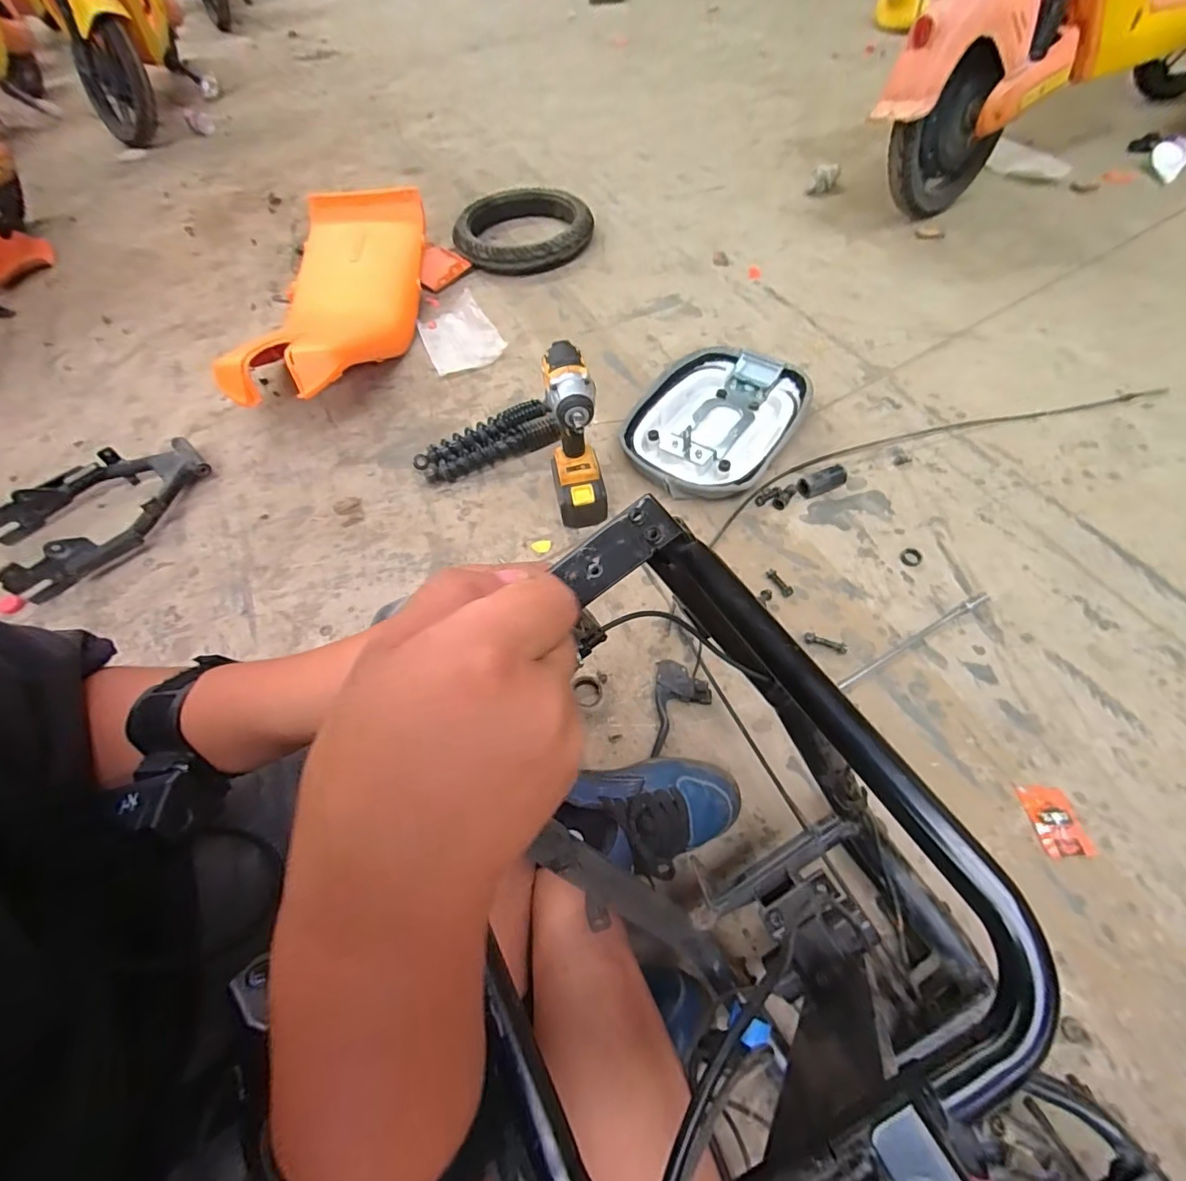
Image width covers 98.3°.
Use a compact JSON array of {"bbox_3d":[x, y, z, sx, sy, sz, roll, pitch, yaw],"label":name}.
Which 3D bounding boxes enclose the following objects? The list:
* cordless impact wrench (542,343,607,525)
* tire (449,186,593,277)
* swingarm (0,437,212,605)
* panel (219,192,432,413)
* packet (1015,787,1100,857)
[{"bbox_3d":[-0.028,-0.215,0.786,0.071,0.269,0.133,-10,60,-1],"label":"cordless impact wrench"},{"bbox_3d":[-0.182,-0.983,1.386,0.359,0.082,0.349,-2,60,3],"label":"tire"},{"bbox_3d":[-0.855,-0.150,0.902,0.248,0.084,0.334,37,69,22],"label":"swingarm"},{"bbox_3d":[-0.583,-0.619,1.130,0.337,0.162,0.661,0,60,4],"label":"panel"},{"bbox_3d":[0.533,0.266,0.592,0.047,0.010,0.075,-7,60,0],"label":"packet"}]

